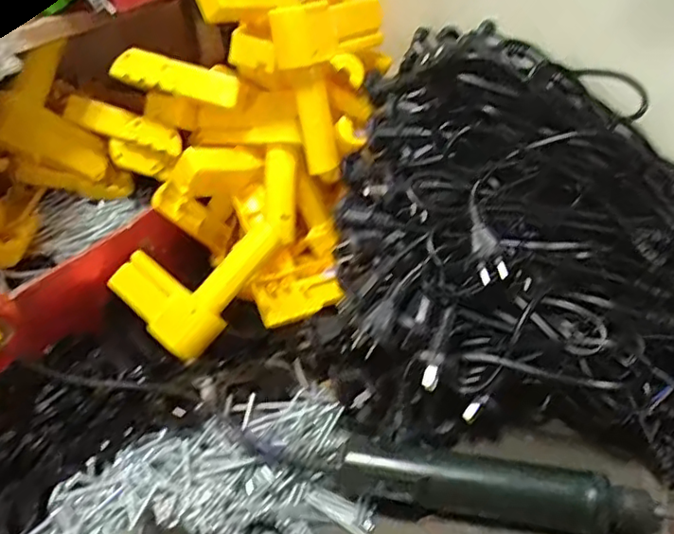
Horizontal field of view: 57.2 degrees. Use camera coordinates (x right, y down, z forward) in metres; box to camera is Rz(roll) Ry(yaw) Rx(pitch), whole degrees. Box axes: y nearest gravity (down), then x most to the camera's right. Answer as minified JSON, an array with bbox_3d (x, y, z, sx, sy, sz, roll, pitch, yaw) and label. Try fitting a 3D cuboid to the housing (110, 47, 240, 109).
[{"bbox_3d":[-0.144,-0.172,0.559,0.112,0.026,0.022,14,34,-3],"label":"housing"}]

